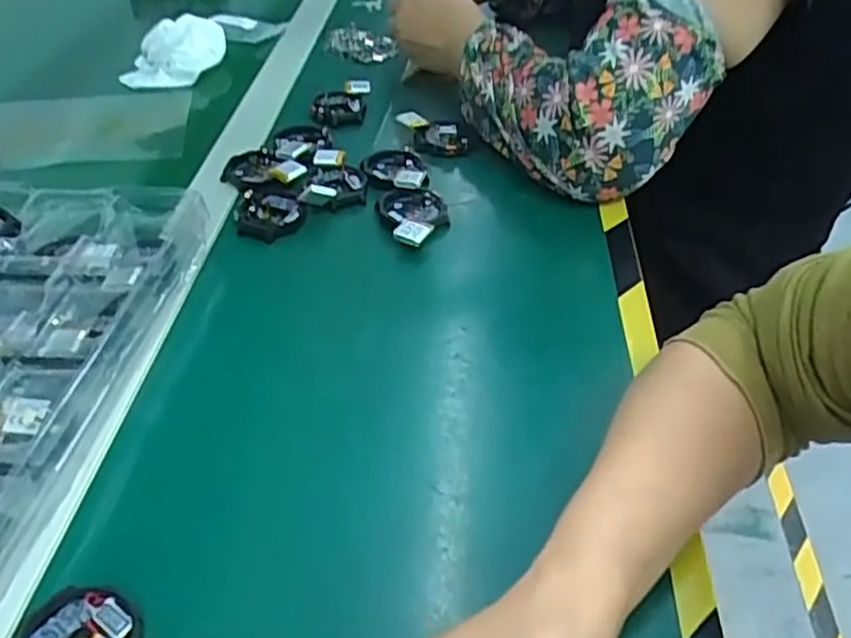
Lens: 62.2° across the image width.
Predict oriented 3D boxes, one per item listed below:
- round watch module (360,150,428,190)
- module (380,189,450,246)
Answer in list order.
[{"bbox_3d":[-0.024,-0.116,0.550,0.049,0.013,0.056,-3,34,1],"label":"round watch module"},{"bbox_3d":[-0.007,-0.076,0.518,0.045,0.018,0.060,-15,45,-15],"label":"module"}]

